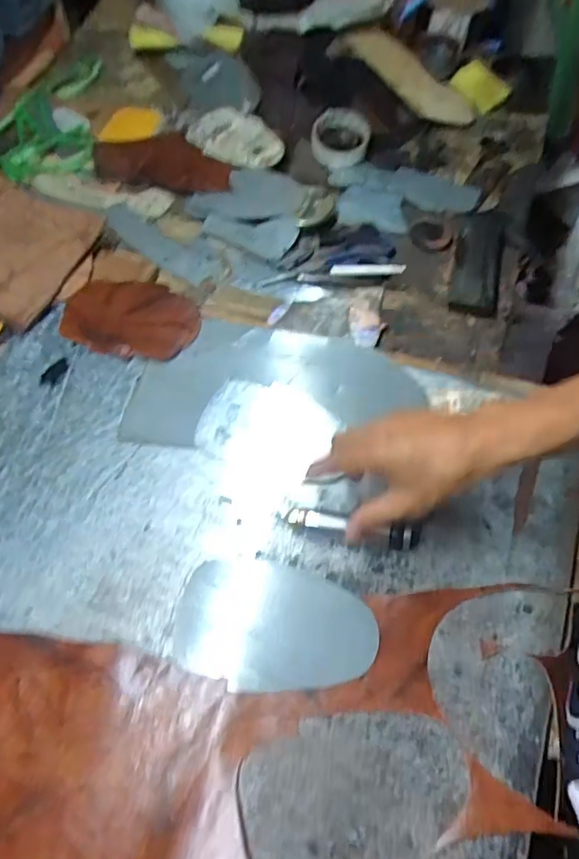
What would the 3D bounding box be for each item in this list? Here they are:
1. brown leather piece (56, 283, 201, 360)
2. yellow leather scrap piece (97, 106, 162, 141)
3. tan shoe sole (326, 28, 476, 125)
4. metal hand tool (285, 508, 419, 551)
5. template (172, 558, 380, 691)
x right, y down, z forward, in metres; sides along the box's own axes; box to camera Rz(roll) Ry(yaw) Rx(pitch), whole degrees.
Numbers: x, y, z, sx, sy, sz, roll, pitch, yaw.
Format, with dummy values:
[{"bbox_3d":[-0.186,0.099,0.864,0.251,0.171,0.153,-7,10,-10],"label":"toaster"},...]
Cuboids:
[{"bbox_3d":[-0.184,-0.128,0.623,0.159,0.024,0.089,13,61,11],"label":"brown leather piece"},{"bbox_3d":[-0.256,-0.493,0.880,0.138,0.045,0.017,10,36,29],"label":"yellow leather scrap piece"},{"bbox_3d":[0.191,-0.569,0.873,0.243,0.023,0.104,39,69,2],"label":"tan shoe sole"},{"bbox_3d":[0.056,0.083,0.477,0.117,0.021,0.021,10,61,5],"label":"metal hand tool"},{"bbox_3d":[-0.012,0.162,0.458,0.163,0.004,0.101,1,59,5],"label":"template"}]

